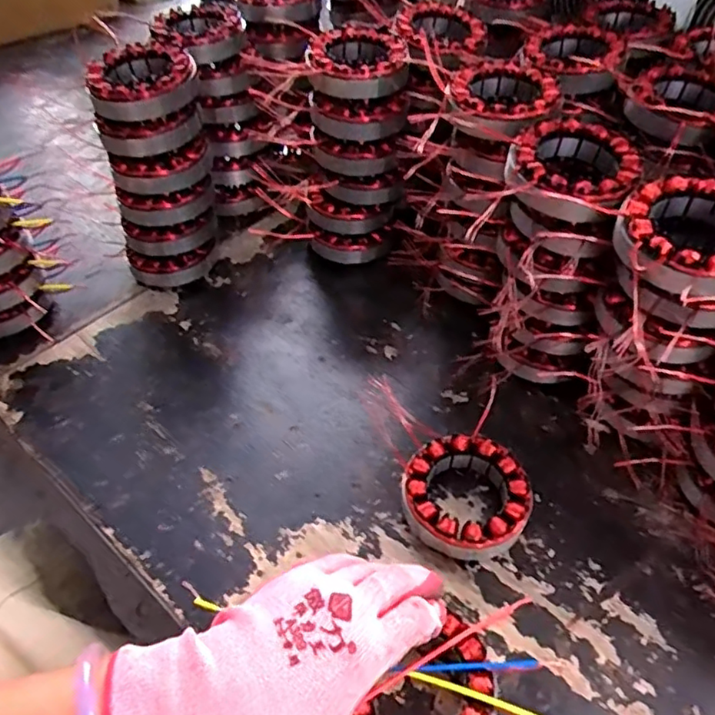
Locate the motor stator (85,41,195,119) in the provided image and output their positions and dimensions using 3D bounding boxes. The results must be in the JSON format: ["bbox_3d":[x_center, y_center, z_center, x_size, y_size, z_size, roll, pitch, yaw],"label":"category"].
[{"bbox_3d":[-0.178,-0.229,0.495,0.084,0.032,0.082,-20,51,-15],"label":"motor stator"}]

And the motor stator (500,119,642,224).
[{"bbox_3d":[0.146,-0.126,0.413,0.082,0.029,0.096,24,53,22],"label":"motor stator"}]

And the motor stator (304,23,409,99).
[{"bbox_3d":[0.002,-0.256,0.523,0.081,0.032,0.087,-1,48,1],"label":"motor stator"}]

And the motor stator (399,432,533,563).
[{"bbox_3d":[0.078,0.096,0.425,0.085,0.029,0.084,-1,48,1],"label":"motor stator"}]

